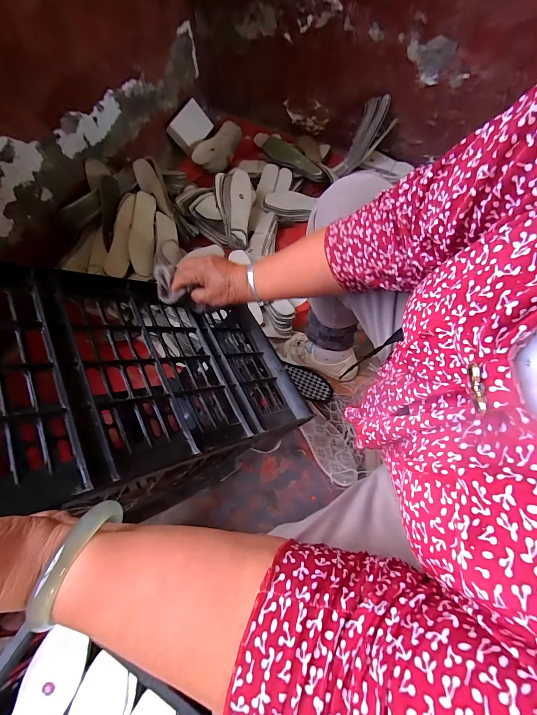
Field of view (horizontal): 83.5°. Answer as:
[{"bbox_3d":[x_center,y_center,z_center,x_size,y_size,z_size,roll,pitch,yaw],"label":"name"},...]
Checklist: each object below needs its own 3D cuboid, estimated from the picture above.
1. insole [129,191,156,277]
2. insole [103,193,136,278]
[{"bbox_3d":[-0.340,-0.336,0.816,0.062,0.012,0.237,7,75,-36],"label":"insole"},{"bbox_3d":[-0.382,-0.323,0.794,0.053,0.012,0.241,12,75,-24],"label":"insole"}]

